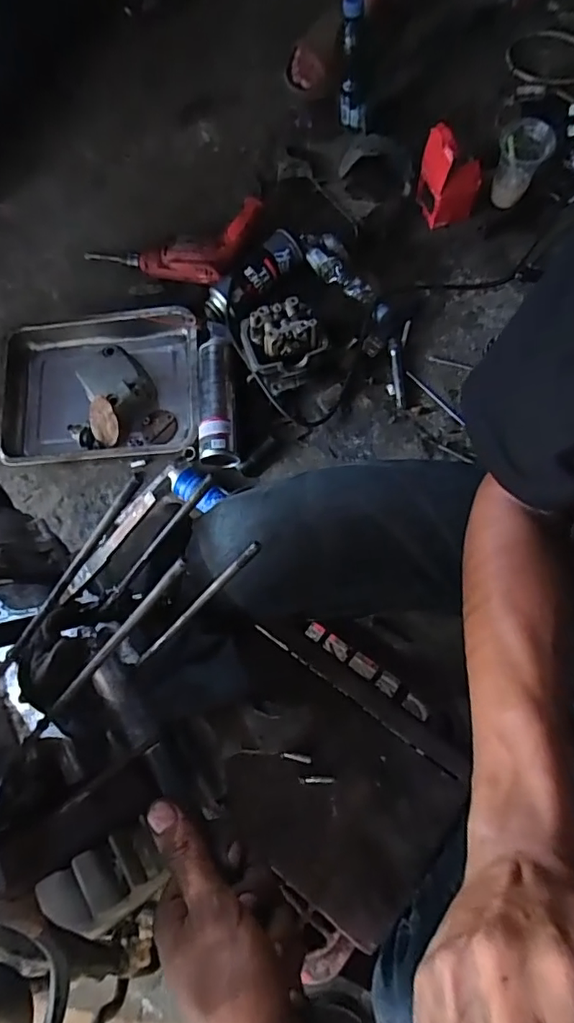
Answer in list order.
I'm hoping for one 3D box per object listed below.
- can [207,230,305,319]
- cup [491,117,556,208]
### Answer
[{"bbox_3d":[-0.061,-0.404,0.926,0.192,0.063,0.065,-35,73,-11],"label":"can"},{"bbox_3d":[0.397,-0.595,0.929,0.079,0.124,0.077,0,70,1],"label":"cup"}]

